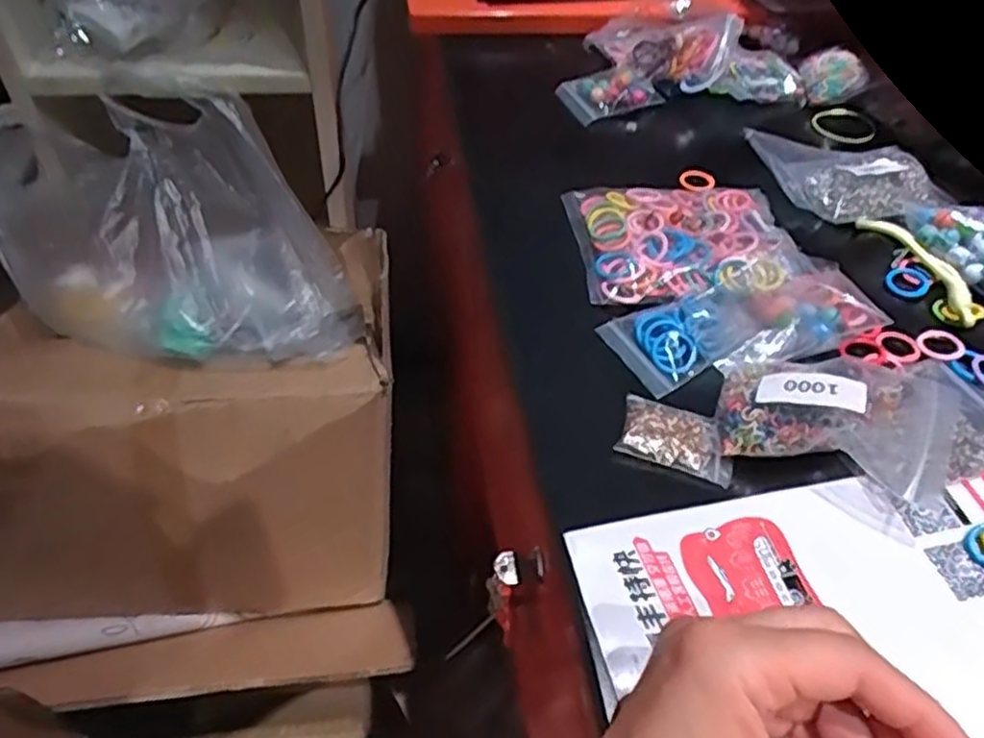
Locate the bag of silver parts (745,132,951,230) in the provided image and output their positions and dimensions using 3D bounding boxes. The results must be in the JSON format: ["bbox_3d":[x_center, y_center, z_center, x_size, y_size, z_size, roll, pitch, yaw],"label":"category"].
[{"bbox_3d":[0.264,-0.144,0.536,0.135,0.016,0.104,8,48,5],"label":"bag of silver parts"}]

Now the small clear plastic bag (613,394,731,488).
[{"bbox_3d":[0.096,0.034,0.373,0.057,0.007,0.036,16,49,12],"label":"small clear plastic bag"}]

